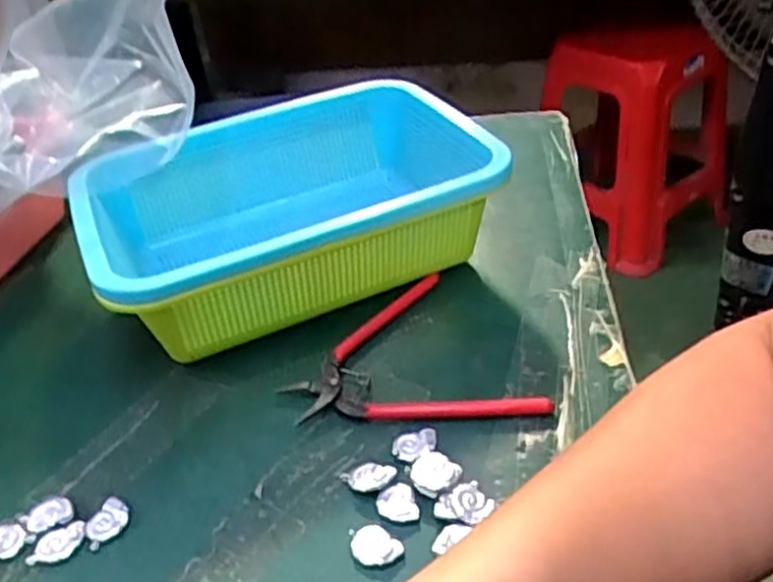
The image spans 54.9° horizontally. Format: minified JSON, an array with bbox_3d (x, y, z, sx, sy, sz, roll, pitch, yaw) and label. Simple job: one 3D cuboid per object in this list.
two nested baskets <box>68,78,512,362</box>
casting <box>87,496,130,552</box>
[{"bbox_3d":[-0.069,-0.046,0.515,0.257,0.093,0.192,-24,39,-21],"label":"two nested baskets"},{"bbox_3d":[-0.141,0.116,0.375,0.024,0.005,0.020,-32,43,-30],"label":"casting"}]

